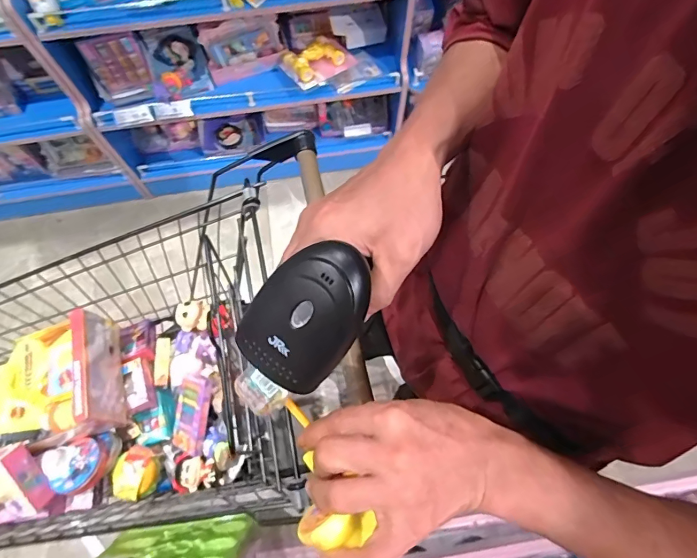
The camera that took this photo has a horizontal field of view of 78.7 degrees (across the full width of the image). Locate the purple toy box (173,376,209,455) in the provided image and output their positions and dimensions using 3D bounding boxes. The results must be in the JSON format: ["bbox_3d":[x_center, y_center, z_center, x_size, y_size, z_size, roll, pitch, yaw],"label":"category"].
[{"bbox_3d":[-0.306,0.264,0.828,0.027,0.091,0.137,16,77,-42],"label":"purple toy box"}]

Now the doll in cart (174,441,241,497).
[{"bbox_3d":[-0.270,0.358,0.806,0.129,0.038,0.071,-14,72,-5],"label":"doll in cart"}]

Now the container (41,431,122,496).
[{"bbox_3d":[-0.480,0.328,0.762,0.110,0.070,0.110,-2,55,3],"label":"container"}]

